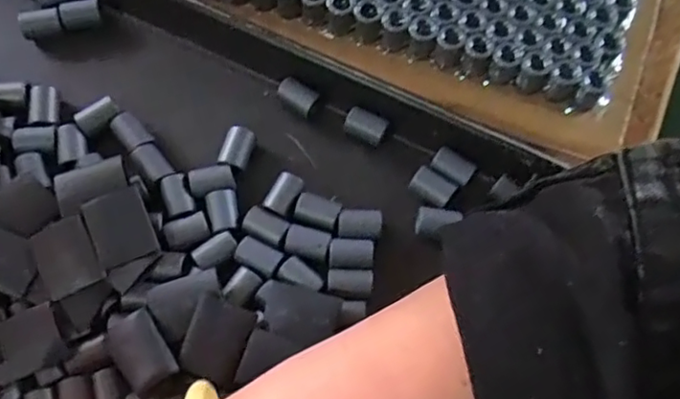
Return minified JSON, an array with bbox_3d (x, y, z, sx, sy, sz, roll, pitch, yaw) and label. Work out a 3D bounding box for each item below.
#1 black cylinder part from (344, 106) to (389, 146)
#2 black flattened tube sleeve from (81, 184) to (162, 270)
[{"bbox_3d":[0.013,-0.036,0.315,0.021,0.011,0.012,33,73,10],"label":"black cylinder part"},{"bbox_3d":[-0.097,0.012,0.285,0.026,0.010,0.031,-21,72,-8],"label":"black flattened tube sleeve"}]

